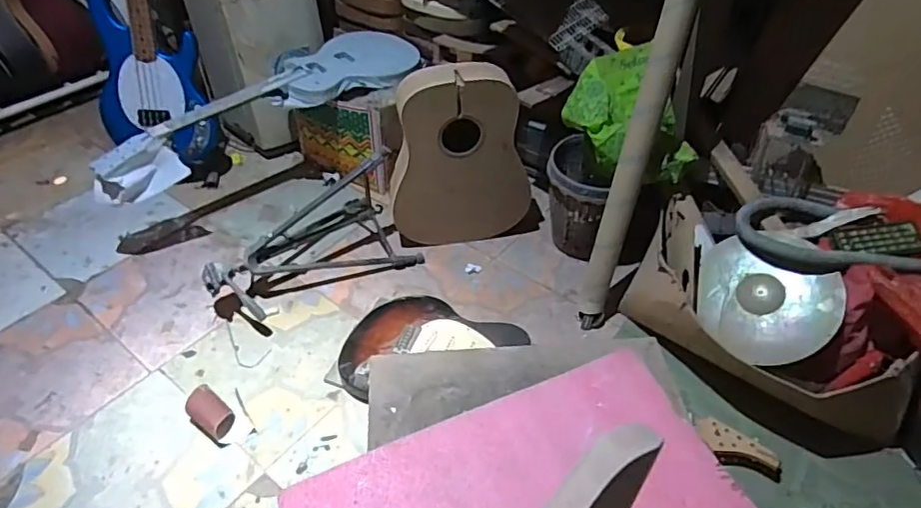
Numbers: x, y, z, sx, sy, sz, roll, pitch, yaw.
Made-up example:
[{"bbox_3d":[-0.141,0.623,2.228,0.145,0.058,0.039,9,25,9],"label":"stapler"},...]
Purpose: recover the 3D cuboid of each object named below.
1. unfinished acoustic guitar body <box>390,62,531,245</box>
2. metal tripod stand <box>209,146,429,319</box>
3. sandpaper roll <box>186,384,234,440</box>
[{"bbox_3d":[0.000,-0.241,1.482,0.368,0.496,0.087,-6,45,-8],"label":"unfinished acoustic guitar body"},{"bbox_3d":[-0.415,-0.075,1.485,0.538,0.254,0.308,-21,49,-21],"label":"metal tripod stand"},{"bbox_3d":[-0.537,0.339,1.204,0.110,0.056,0.068,28,50,24],"label":"sandpaper roll"}]

